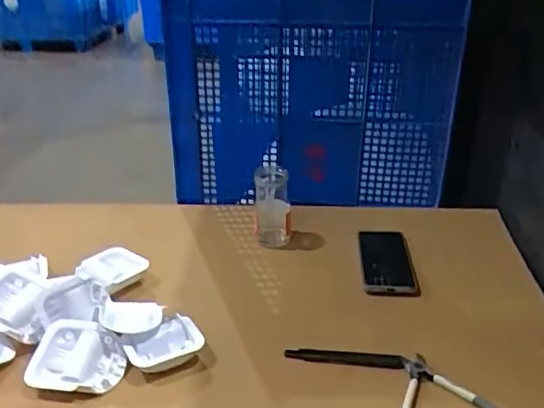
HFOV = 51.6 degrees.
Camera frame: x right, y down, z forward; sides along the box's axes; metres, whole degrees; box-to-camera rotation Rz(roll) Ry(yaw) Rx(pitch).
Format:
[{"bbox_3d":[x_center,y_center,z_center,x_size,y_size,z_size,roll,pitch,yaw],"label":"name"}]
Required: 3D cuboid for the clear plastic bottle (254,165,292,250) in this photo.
[{"bbox_3d":[0.001,0.005,0.907,0.056,0.131,0.056,-1,26,-3],"label":"clear plastic bottle"}]

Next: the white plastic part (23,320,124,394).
[{"bbox_3d":[-0.228,0.180,0.661,0.109,0.035,0.088,13,60,9],"label":"white plastic part"}]

